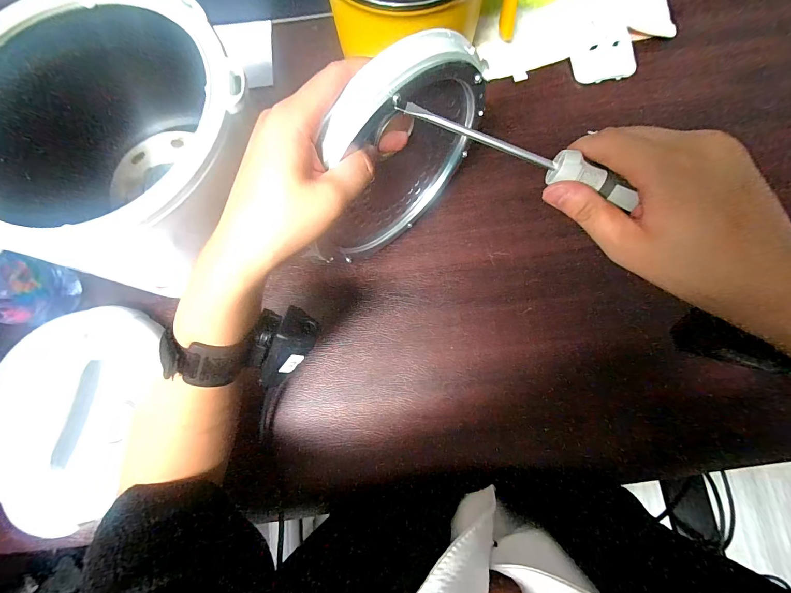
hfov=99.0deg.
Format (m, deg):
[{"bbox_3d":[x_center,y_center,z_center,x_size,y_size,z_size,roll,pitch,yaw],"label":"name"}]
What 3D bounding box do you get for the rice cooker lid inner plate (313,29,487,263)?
[{"bbox_3d":[0.000,-0.104,0.280,0.036,0.185,0.174,45,82,6],"label":"rice cooker lid inner plate"}]

